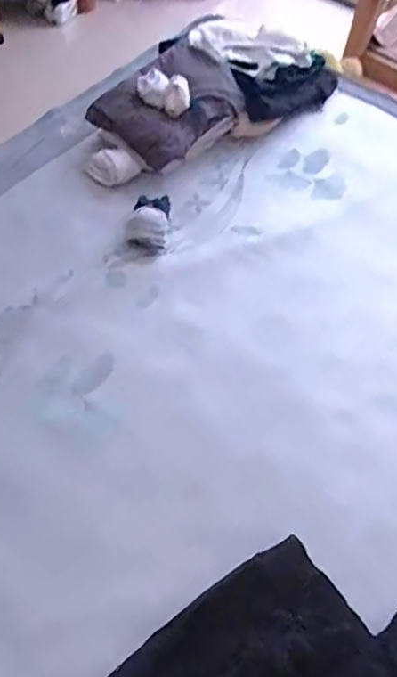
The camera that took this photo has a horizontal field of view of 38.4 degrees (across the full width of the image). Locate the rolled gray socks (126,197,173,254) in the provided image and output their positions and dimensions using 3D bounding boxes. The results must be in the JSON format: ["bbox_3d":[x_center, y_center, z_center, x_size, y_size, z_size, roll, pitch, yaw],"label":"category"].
[{"bbox_3d":[-0.092,-0.218,1.057,0.077,0.048,0.124,7,55,1],"label":"rolled gray socks"}]

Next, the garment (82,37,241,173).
[{"bbox_3d":[-0.055,-0.478,1.190,0.213,0.119,0.295,40,61,20],"label":"garment"}]

